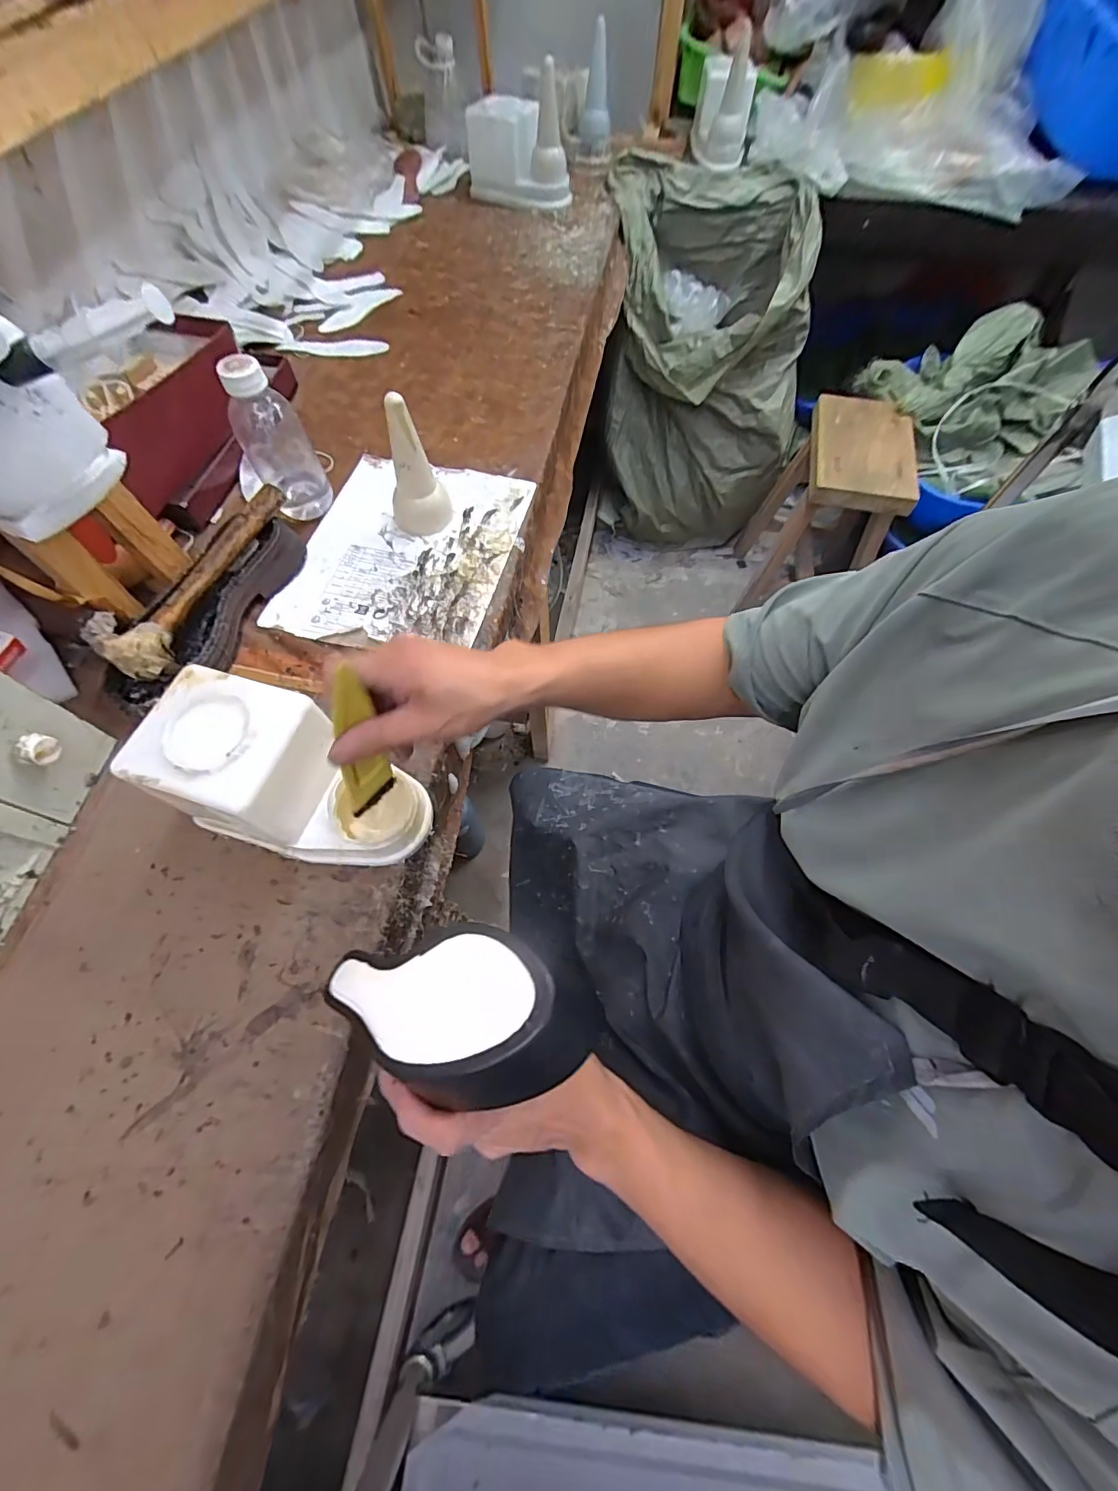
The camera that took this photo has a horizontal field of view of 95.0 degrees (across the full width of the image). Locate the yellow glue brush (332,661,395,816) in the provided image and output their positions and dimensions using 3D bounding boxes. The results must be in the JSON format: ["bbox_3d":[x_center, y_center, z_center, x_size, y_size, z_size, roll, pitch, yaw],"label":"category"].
[{"bbox_3d":[-0.129,0.002,0.335,0.014,0.125,0.030,27,51,12],"label":"yellow glue brush"}]

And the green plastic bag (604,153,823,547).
[{"bbox_3d":[0.334,-0.874,1.261,0.426,0.662,0.362,-3,64,-2],"label":"green plastic bag"}]

